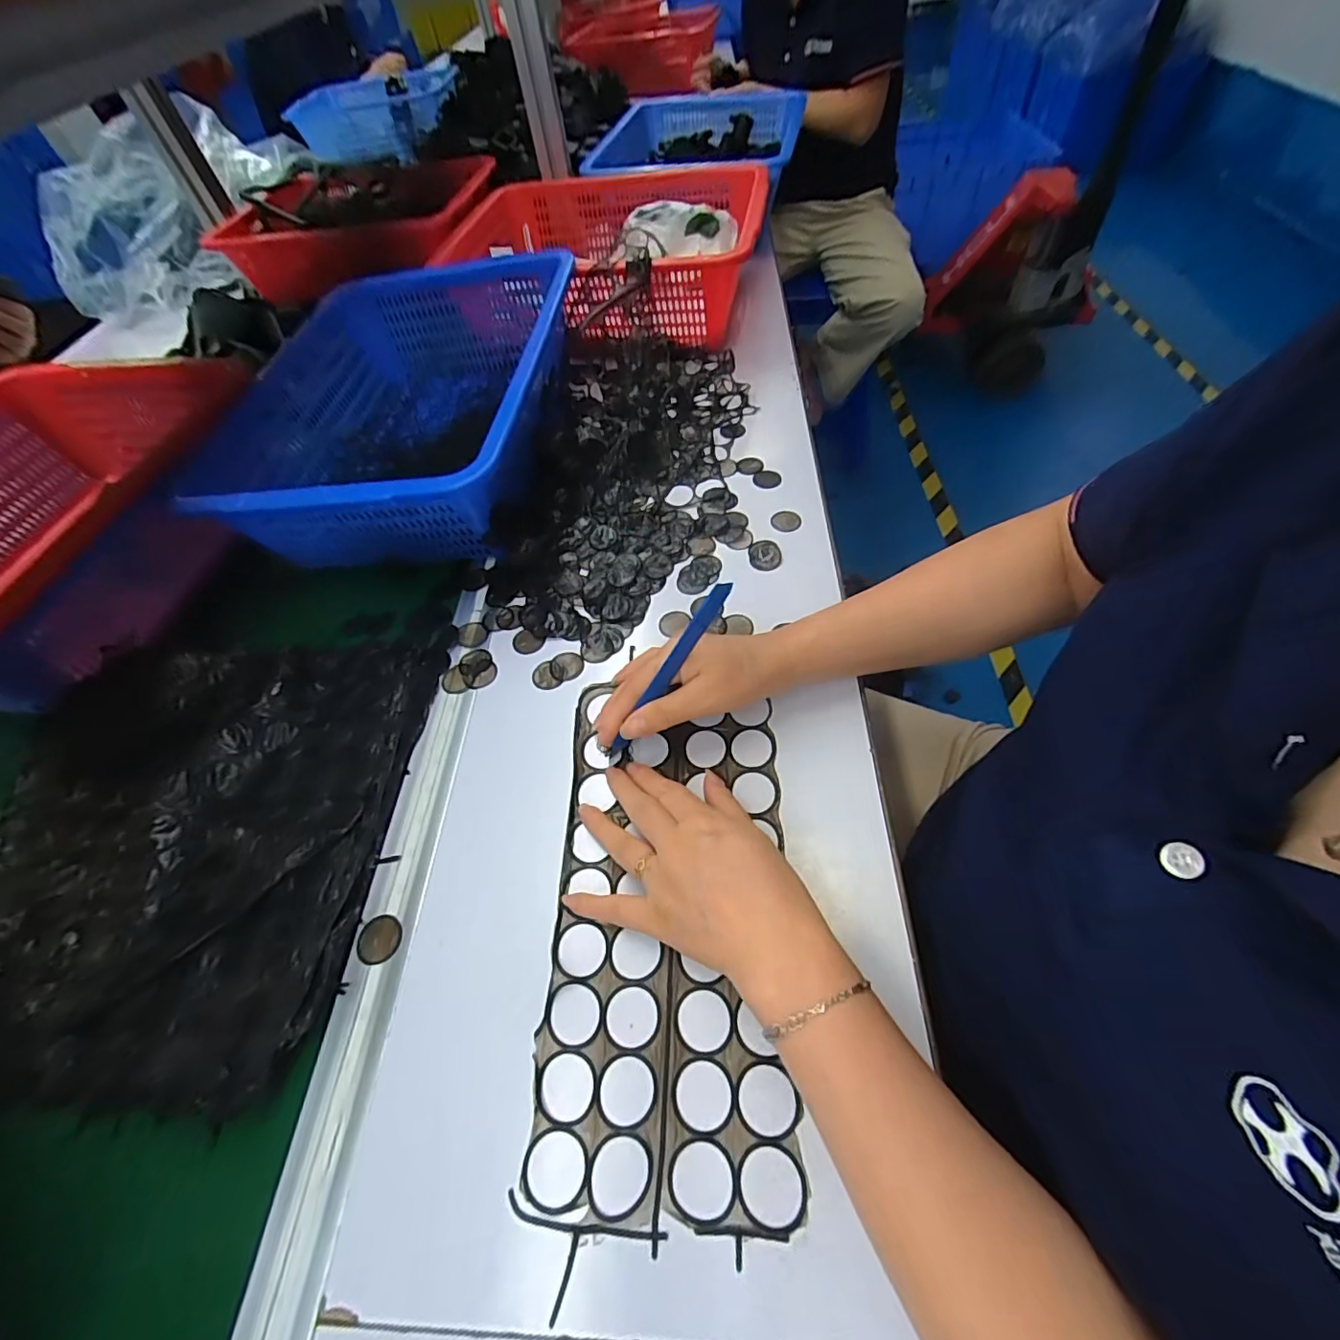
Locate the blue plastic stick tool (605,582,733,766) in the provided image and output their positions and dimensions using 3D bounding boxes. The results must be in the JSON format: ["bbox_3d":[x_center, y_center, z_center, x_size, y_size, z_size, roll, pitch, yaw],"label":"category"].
[{"bbox_3d":[-0.004,0.006,0.371,0.008,0.155,0.012,45,28,23],"label":"blue plastic stick tool"}]

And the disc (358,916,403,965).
[{"bbox_3d":[-0.183,0.170,0.355,0.027,0.004,0.028,-3,54,5],"label":"disc"}]

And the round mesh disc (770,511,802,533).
[{"bbox_3d":[0.109,-0.141,0.531,0.028,0.004,0.029,-3,54,5],"label":"round mesh disc"}]

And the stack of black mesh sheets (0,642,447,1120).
[{"bbox_3d":[-0.351,0.112,0.406,0.306,0.036,0.324,-2,55,6],"label":"stack of black mesh sheets"}]

